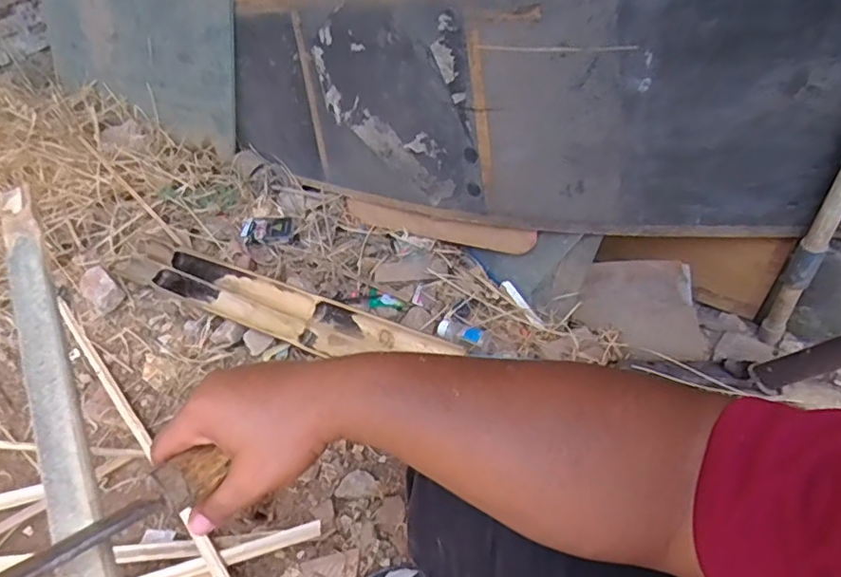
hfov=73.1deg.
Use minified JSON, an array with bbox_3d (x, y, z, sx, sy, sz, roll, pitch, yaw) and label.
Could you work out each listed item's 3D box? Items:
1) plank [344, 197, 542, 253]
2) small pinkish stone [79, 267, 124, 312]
[{"bbox_3d":[0.021,-0.120,1.072,0.419,0.064,0.018,15,51,35],"label":"plank"},{"bbox_3d":[-0.621,0.004,1.106,0.059,0.053,0.090,-39,55,-24],"label":"small pinkish stone"}]

